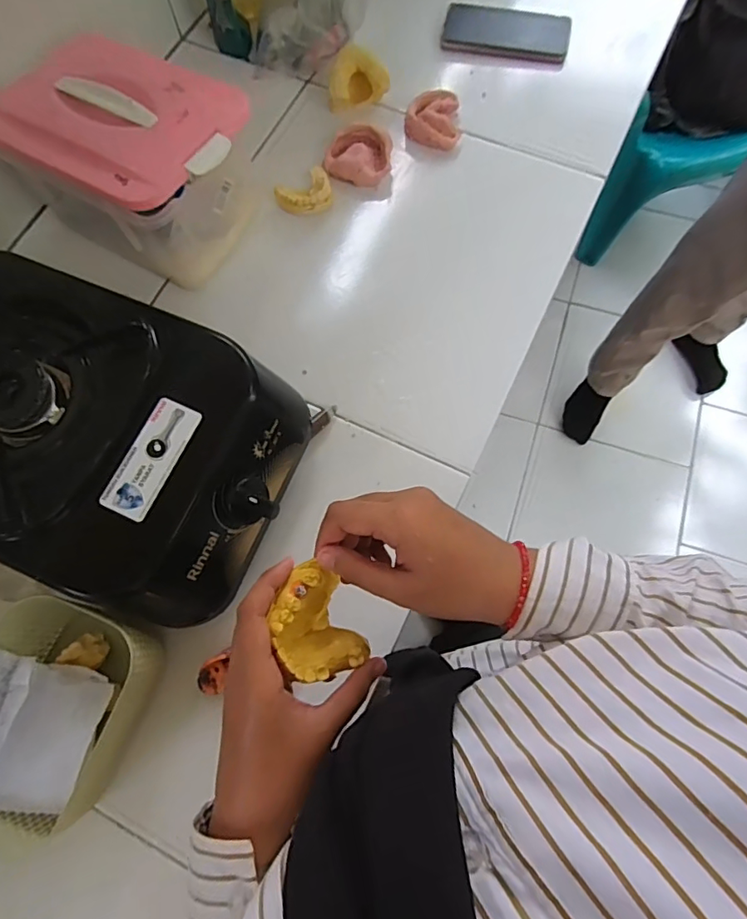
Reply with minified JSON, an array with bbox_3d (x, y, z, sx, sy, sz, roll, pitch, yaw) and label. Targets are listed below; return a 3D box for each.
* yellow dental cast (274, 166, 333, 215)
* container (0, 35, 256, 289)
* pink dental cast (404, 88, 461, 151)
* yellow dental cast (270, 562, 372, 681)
[{"bbox_3d":[-0.080,-0.308,0.609,0.061,0.028,0.054,-22,73,-9],"label":"yellow dental cast"},{"bbox_3d":[-0.244,-0.308,0.548,0.222,0.129,0.156,31,73,8],"label":"container"},{"bbox_3d":[0.071,-0.407,0.629,0.064,0.026,0.066,0,71,-2],"label":"pink dental cast"},{"bbox_3d":[-0.041,0.105,0.325,0.050,0.025,0.067,-36,101,-29],"label":"yellow dental cast"}]

